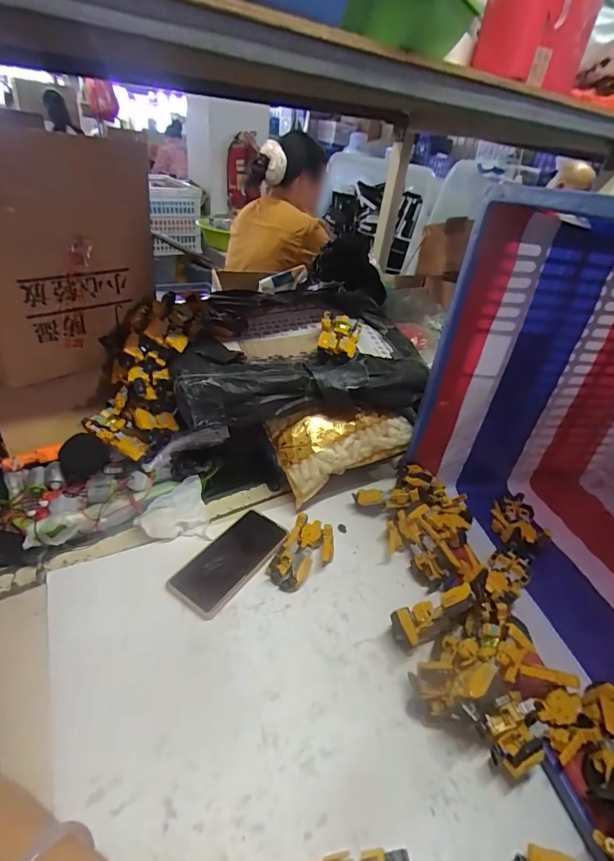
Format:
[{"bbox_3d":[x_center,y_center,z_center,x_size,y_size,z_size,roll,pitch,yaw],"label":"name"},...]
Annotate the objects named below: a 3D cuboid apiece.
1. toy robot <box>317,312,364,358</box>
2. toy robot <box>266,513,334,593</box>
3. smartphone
[{"bbox_3d":[0.050,-0.143,0.623,0.062,0.041,0.097,10,35,3],"label":"toy robot"},{"bbox_3d":[-0.005,0.170,0.561,0.067,0.038,0.109,21,37,19],"label":"toy robot"},{"bbox_3d":[-0.102,0.172,0.550,0.079,0.012,0.165,26,39,26],"label":"smartphone"}]

